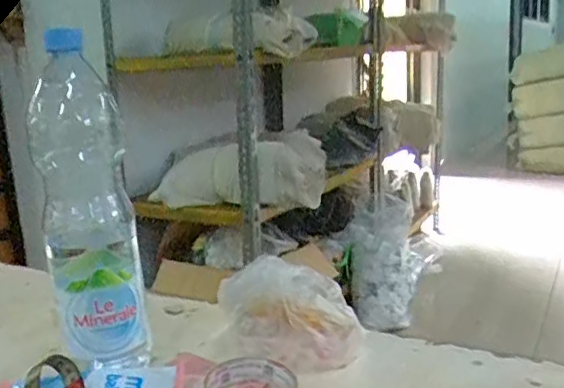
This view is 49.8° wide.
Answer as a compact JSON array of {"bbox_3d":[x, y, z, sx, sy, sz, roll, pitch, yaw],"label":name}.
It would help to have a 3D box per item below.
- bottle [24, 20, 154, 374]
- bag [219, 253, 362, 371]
[{"bbox_3d":[-0.182,0.023,0.578,0.086,0.315,0.070,-7,13,-19],"label":"bottle"},{"bbox_3d":[0.010,0.120,0.615,0.143,0.102,0.094,-2,13,0],"label":"bag"}]

